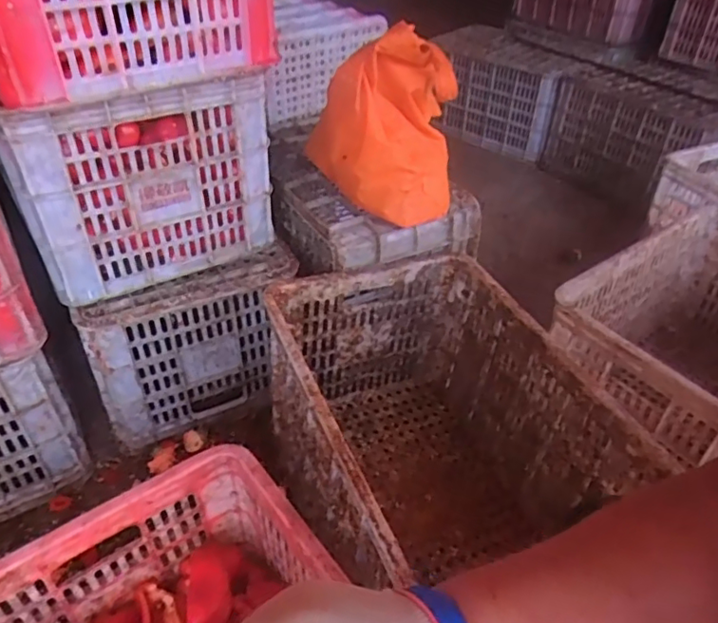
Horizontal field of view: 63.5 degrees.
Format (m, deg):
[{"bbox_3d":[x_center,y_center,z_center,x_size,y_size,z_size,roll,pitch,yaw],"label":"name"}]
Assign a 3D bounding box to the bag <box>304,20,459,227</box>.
[{"bbox_3d":[0.045,-0.288,0.887,0.196,0.251,0.150,5,39,5],"label":"bag"}]

